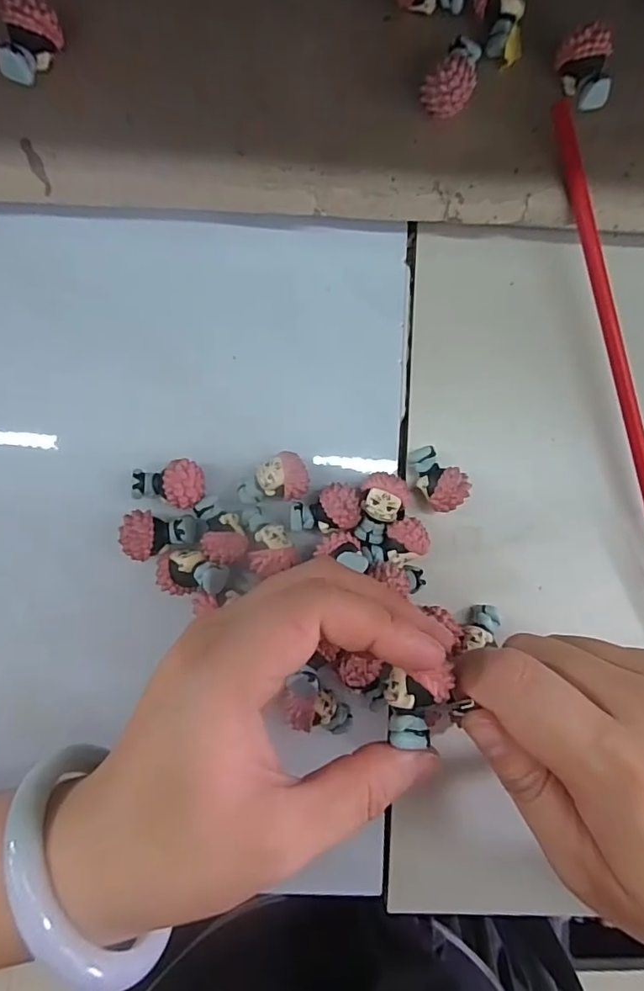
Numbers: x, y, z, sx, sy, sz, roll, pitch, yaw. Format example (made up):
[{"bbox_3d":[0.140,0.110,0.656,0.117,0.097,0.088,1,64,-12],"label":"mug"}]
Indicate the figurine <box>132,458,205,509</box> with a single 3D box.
[{"bbox_3d":[-0.062,-0.005,0.214,0.027,0.021,0.019,-5,95,-2],"label":"figurine"}]

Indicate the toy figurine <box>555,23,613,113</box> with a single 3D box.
[{"bbox_3d":[0.108,-0.171,0.206,0.017,0.014,0.028,-23,95,0],"label":"toy figurine"}]

